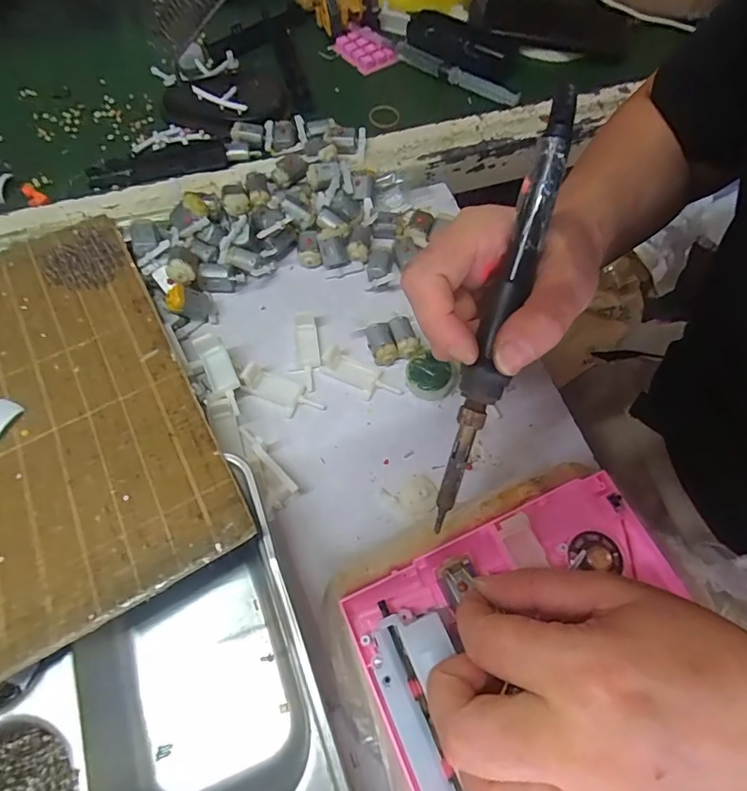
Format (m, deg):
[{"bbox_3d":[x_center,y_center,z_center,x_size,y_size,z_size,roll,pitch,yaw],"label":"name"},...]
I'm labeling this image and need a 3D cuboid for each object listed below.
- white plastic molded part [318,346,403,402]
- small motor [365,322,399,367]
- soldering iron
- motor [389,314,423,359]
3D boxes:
[{"bbox_3d":[-0.009,-0.014,0.326,0.056,0.015,0.021,33,68,13],"label":"white plastic molded part"},{"bbox_3d":[0.006,-0.036,0.334,0.019,0.019,0.030,-10,66,-7],"label":"small motor"},{"bbox_3d":[0.057,-0.035,0.212,0.015,0.025,0.199,16,98,6],"label":"soldering iron"},{"bbox_3d":[0.022,-0.042,0.337,0.017,0.018,0.035,-18,67,-10],"label":"motor"}]

